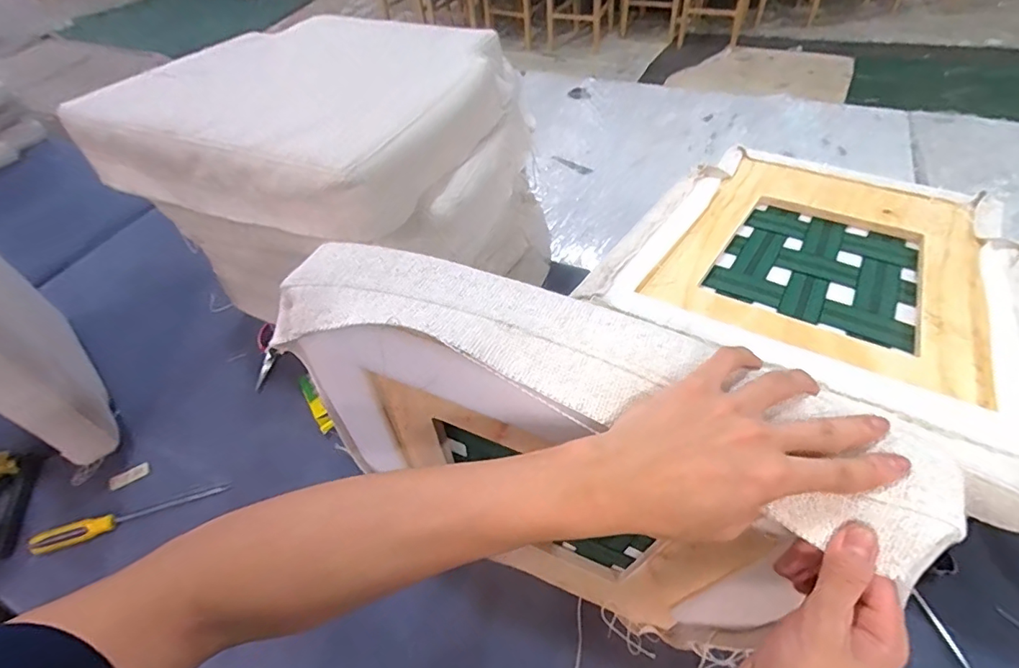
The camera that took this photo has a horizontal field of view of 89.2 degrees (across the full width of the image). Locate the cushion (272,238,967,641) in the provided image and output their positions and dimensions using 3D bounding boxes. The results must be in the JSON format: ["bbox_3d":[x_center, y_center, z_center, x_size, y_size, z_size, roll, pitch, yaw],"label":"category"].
[{"bbox_3d":[0.052,0.151,0.527,0.486,0.461,0.090,16,53,19],"label":"cushion"}]

